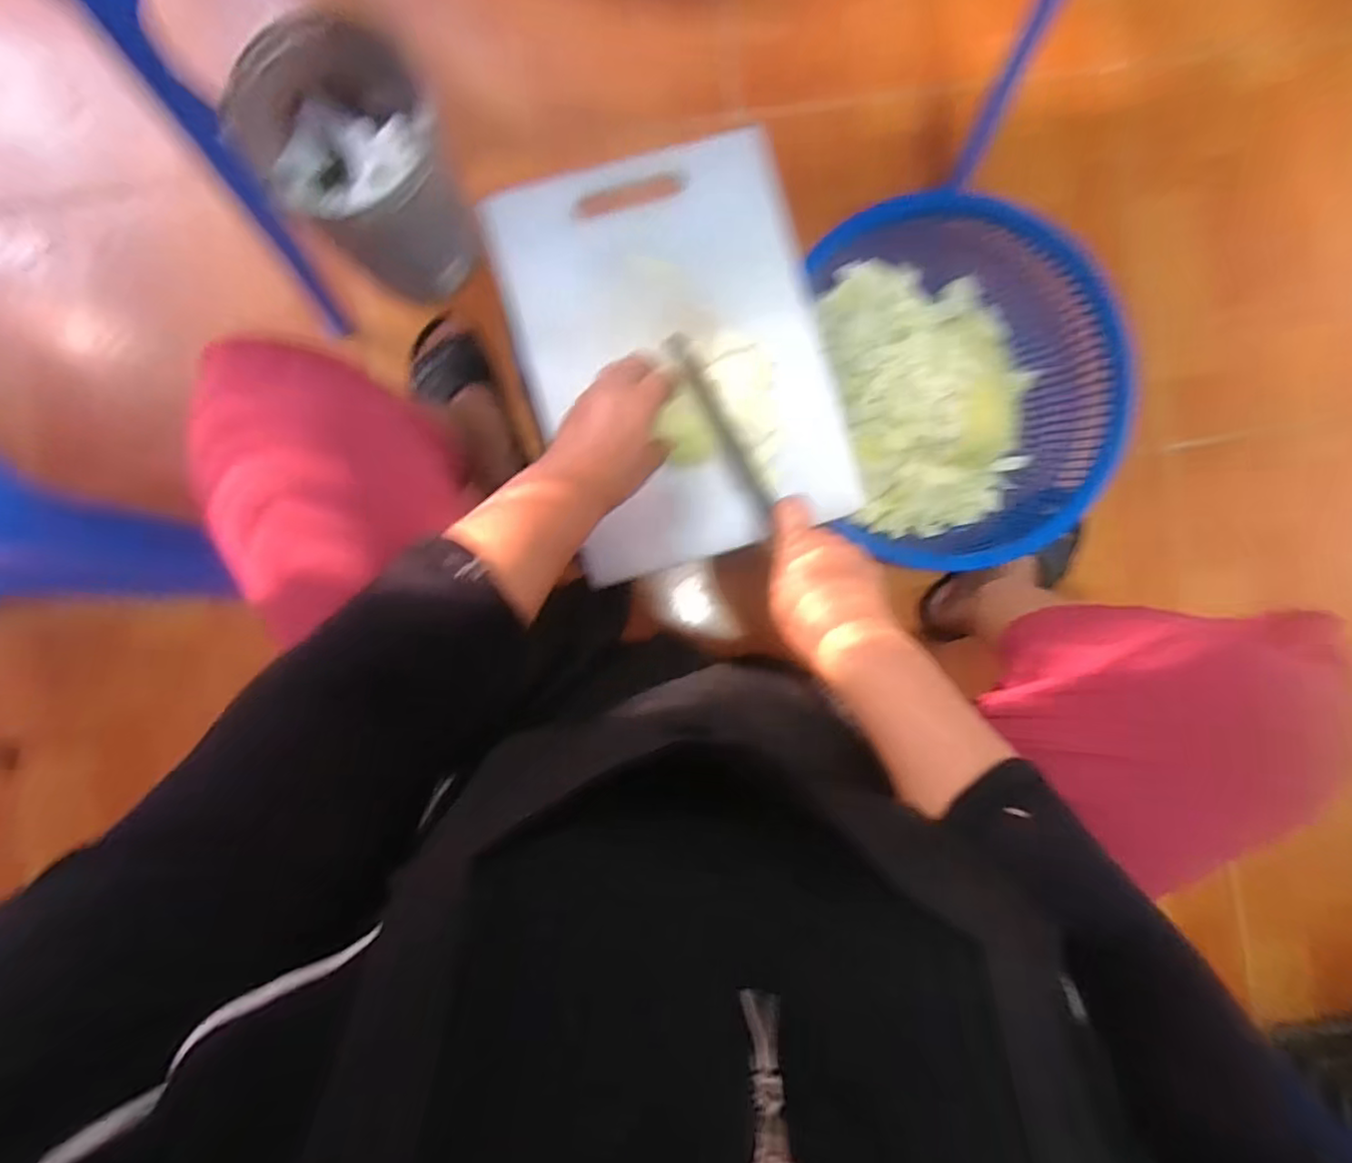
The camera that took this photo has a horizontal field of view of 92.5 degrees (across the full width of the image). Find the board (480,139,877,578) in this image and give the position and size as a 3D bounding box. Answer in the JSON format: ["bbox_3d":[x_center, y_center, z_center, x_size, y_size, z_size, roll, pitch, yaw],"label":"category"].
[{"bbox_3d":[0.003,-0.190,0.557,0.249,0.018,0.336,-16,95,-1],"label":"board"}]

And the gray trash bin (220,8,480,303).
[{"bbox_3d":[-0.322,-0.427,0.694,0.191,0.190,0.174,43,89,-2],"label":"gray trash bin"}]

